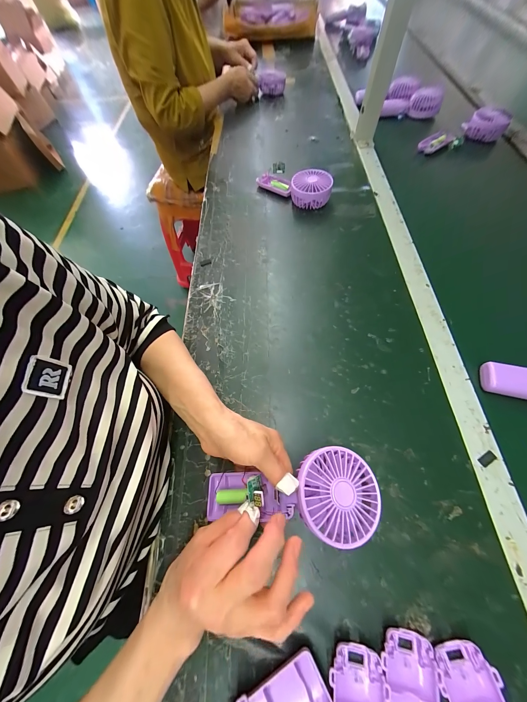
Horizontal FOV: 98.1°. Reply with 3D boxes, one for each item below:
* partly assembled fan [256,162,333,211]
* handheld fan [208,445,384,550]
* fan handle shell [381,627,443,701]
[{"bbox_3d":[0.071,-0.377,0.513,0.081,0.047,0.175,-41,69,-15],"label":"partly assembled fan"},{"bbox_3d":[0.028,0.147,0.228,0.176,0.044,0.090,-4,65,6],"label":"handheld fan"},{"bbox_3d":[0.133,0.316,0.204,0.048,0.017,0.094,4,65,5],"label":"fan handle shell"}]

